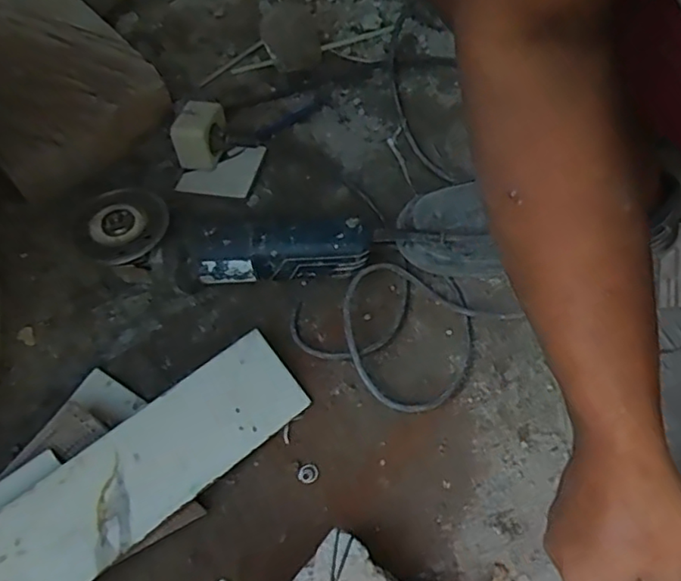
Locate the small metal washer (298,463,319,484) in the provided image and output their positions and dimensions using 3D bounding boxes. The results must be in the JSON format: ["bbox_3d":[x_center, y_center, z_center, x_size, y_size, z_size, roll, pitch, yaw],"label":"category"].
[{"bbox_3d":[-0.030,0.166,0.546,0.019,0.004,0.018,-1,61,2],"label":"small metal washer"}]

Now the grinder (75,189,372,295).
[{"bbox_3d":[-0.115,-0.037,0.610,0.280,0.086,0.086,6,59,5],"label":"grinder"}]

